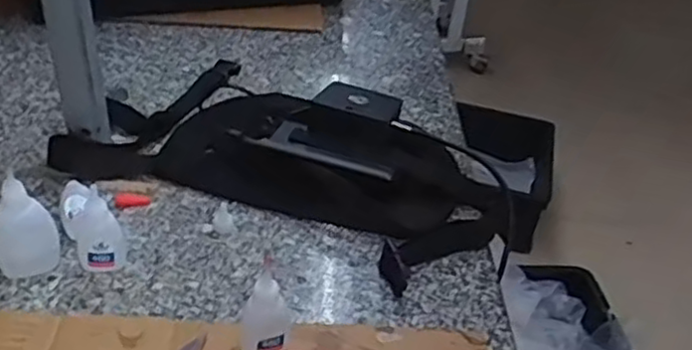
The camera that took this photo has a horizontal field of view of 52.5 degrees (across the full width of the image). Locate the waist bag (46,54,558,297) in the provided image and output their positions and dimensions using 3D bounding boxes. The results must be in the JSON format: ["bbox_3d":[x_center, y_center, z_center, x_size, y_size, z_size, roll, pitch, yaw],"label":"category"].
[{"bbox_3d":[-0.028,-0.020,0.667,0.414,0.056,0.243,19,39,16],"label":"waist bag"}]

